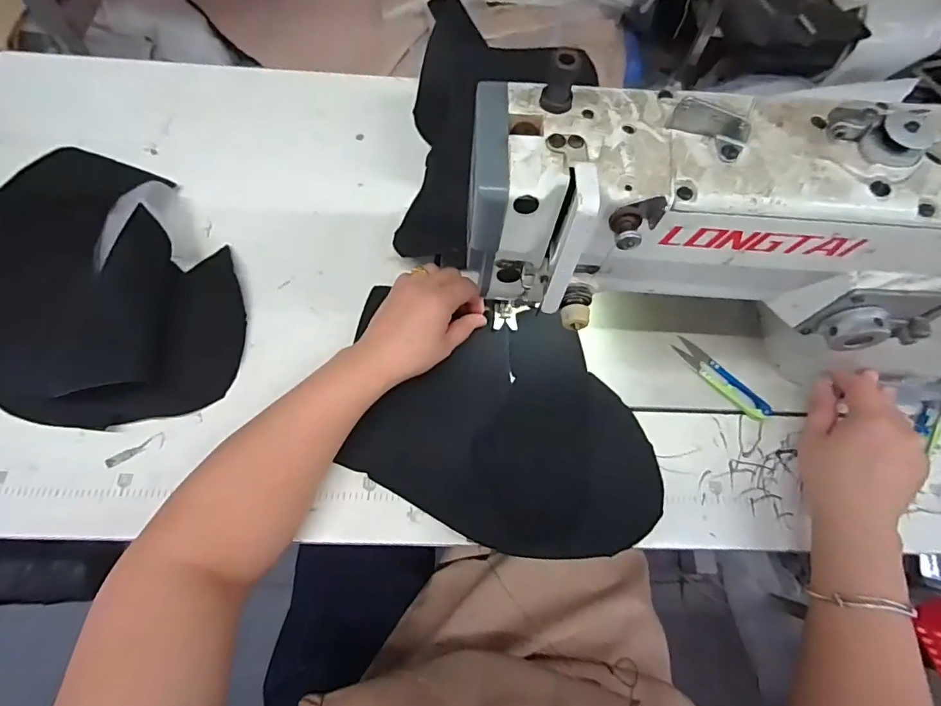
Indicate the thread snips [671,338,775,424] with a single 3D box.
[{"bbox_3d":[0.239,0.025,0.461,0.024,0.011,0.102,-37,74,-16],"label":"thread snips"}]

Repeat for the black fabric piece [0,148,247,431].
[{"bbox_3d":[-0.349,-0.071,0.437,0.314,0.065,0.244,25,68,7],"label":"black fabric piece"}]

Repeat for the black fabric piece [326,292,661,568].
[{"bbox_3d":[0.035,0.058,0.427,0.263,0.013,0.205,13,67,3],"label":"black fabric piece"}]

